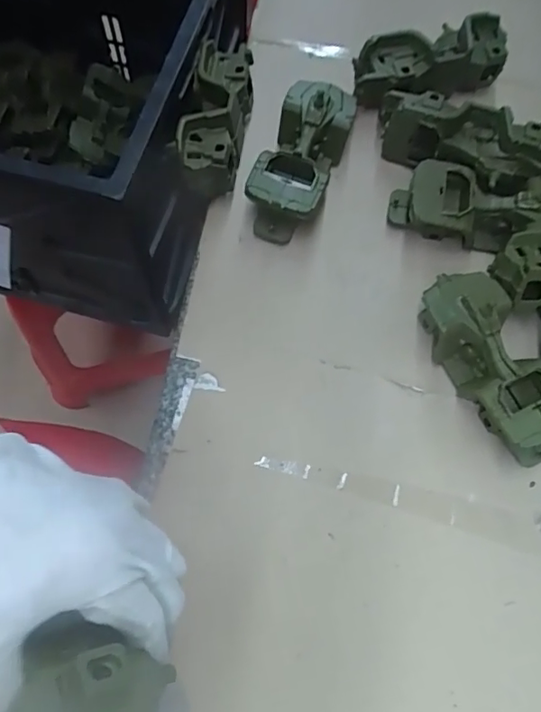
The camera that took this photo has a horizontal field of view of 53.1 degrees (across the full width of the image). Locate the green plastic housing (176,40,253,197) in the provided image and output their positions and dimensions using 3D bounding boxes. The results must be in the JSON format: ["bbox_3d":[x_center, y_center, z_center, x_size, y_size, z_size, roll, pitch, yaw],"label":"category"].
[{"bbox_3d":[-0.058,-0.266,0.594,0.062,0.061,0.181,9,69,2],"label":"green plastic housing"}]

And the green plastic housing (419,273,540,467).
[{"bbox_3d":[0.215,0.009,0.517,0.083,0.060,0.188,-20,71,-9],"label":"green plastic housing"}]

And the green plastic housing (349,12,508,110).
[{"bbox_3d":[0.182,-0.342,0.633,0.186,0.062,0.073,-24,71,-10],"label":"green plastic housing"}]

